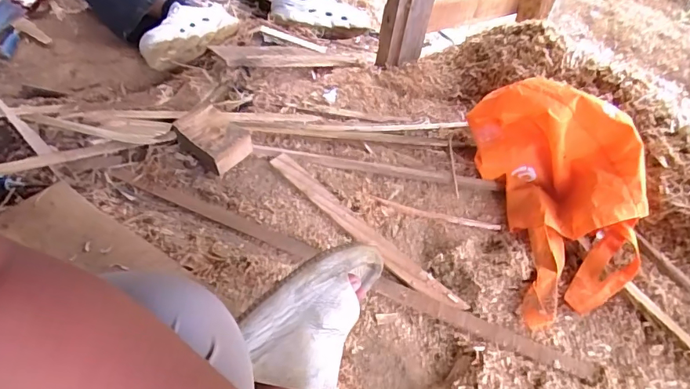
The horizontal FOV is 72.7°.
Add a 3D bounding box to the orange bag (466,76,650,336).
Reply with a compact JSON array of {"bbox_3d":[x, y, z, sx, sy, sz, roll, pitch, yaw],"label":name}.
[{"bbox_3d":[0.364,-0.013,0.749,0.223,0.188,0.365,-2,43,-5],"label":"orange bag"}]

